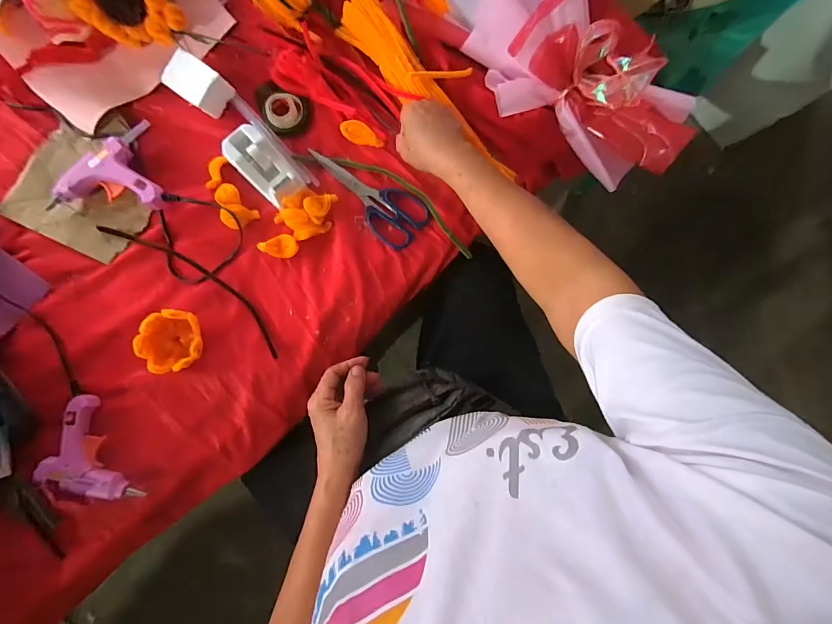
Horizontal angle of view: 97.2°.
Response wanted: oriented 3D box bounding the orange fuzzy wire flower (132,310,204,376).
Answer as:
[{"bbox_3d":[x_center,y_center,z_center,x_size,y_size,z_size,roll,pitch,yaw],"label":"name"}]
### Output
[{"bbox_3d":[-0.296,0.035,0.446,0.064,0.037,0.074,-5,88,-4],"label":"orange fuzzy wire flower"}]

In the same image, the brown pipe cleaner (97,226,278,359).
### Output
[{"bbox_3d":[-0.280,-0.039,0.468,0.276,0.006,0.040,37,84,0],"label":"brown pipe cleaner"}]

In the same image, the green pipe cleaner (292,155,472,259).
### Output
[{"bbox_3d":[-0.030,-0.157,0.487,0.264,0.014,0.053,30,85,-4],"label":"green pipe cleaner"}]

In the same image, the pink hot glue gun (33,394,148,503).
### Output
[{"bbox_3d":[-0.399,0.176,0.436,0.081,0.026,0.134,-26,87,-5],"label":"pink hot glue gun"}]

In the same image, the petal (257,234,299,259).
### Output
[{"bbox_3d":[-0.177,-0.084,0.474,0.048,0.007,0.029,-8,86,-4],"label":"petal"}]

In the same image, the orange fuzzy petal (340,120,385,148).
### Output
[{"bbox_3d":[-0.071,-0.239,0.495,0.060,0.007,0.027,22,84,-2],"label":"orange fuzzy petal"}]

